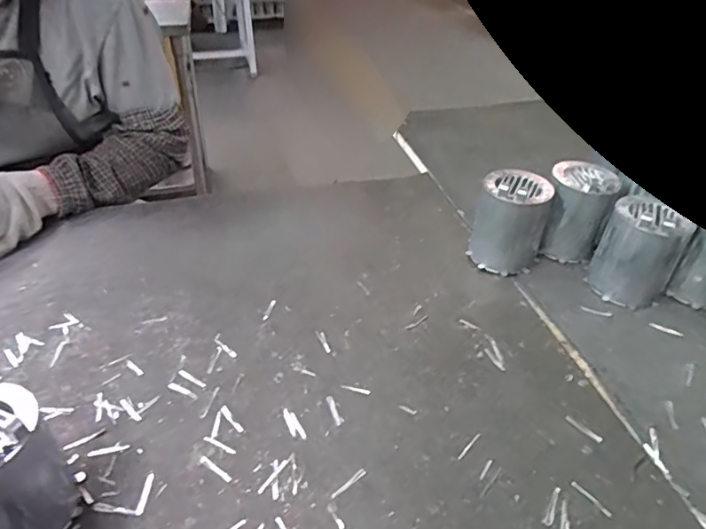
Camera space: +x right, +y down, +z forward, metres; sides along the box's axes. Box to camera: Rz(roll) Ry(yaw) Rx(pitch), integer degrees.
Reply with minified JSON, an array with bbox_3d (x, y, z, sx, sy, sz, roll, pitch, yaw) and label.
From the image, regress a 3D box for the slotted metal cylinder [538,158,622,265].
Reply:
[{"bbox_3d":[0.303,-0.072,0.711,0.074,0.120,0.074,1,38,-1],"label":"slotted metal cylinder"}]

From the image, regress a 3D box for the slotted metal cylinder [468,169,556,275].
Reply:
[{"bbox_3d":[0.210,-0.058,0.700,0.093,0.124,0.087,17,40,19],"label":"slotted metal cylinder"}]

